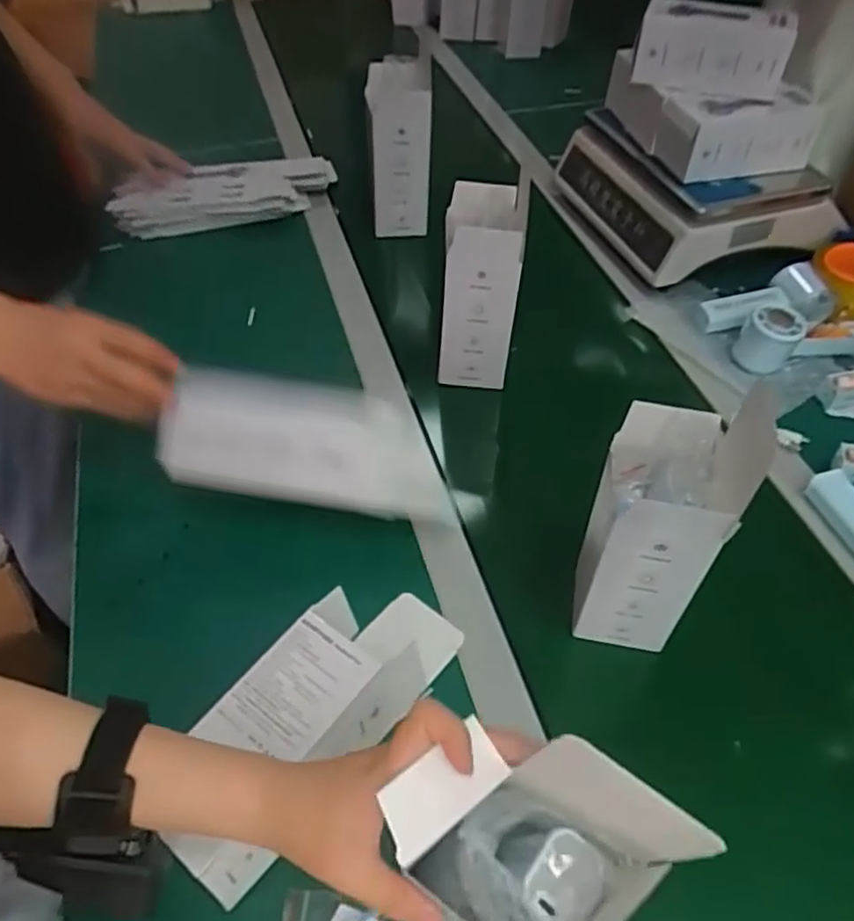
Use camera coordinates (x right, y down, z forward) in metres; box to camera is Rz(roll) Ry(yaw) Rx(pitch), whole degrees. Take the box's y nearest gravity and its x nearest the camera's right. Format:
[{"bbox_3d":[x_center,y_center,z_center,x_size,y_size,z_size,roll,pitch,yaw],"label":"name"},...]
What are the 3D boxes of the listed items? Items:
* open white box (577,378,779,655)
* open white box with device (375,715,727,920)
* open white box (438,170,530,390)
[{"bbox_3d":[0.163,0.045,0.495,0.084,0.211,0.085,20,53,17],"label":"open white box"},{"bbox_3d":[0.040,0.170,0.298,0.109,0.110,0.076,30,56,24],"label":"open white box with device"},{"bbox_3d":[0.055,-0.174,0.712,0.073,0.188,0.088,6,50,6],"label":"open white box"}]

